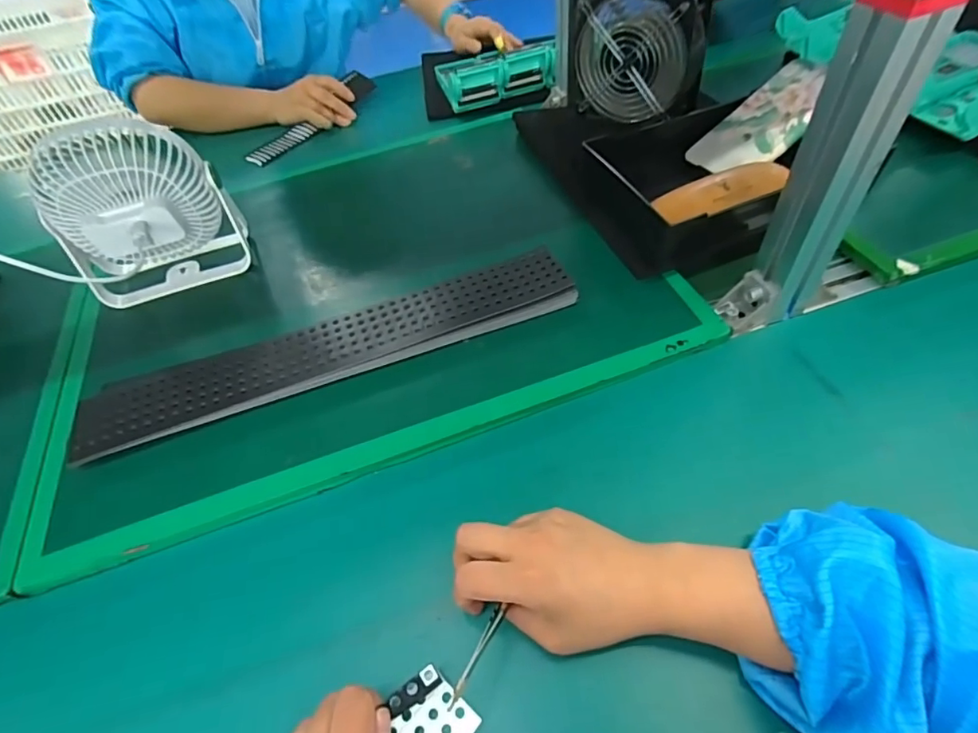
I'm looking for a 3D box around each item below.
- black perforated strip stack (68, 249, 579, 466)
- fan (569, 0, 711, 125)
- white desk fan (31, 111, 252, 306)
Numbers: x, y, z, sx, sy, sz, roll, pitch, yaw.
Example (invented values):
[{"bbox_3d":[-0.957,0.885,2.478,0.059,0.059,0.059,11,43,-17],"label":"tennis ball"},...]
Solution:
[{"bbox_3d":[-0.145,-0.019,0.477,0.458,0.027,0.078,-17,50,-9],"label":"black perforated strip stack"},{"bbox_3d":[0.174,-0.384,0.626,0.165,0.139,0.071,26,57,25],"label":"fan"},{"bbox_3d":[-0.340,-0.145,0.502,0.158,0.163,0.077,-22,51,-13],"label":"white desk fan"}]

